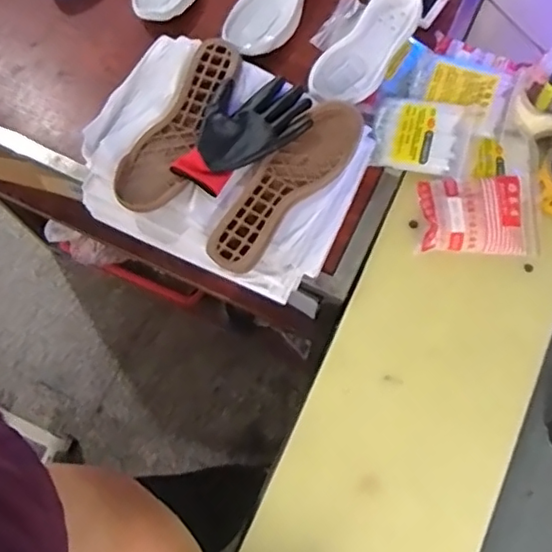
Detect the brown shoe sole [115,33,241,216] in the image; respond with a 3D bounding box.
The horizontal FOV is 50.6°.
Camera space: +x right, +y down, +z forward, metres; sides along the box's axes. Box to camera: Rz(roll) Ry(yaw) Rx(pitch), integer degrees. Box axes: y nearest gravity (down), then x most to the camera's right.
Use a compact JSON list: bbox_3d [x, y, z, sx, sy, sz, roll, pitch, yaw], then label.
[{"bbox_3d":[-0.138,-0.215,0.817,0.092,0.025,0.267,20,73,6],"label":"brown shoe sole"}]

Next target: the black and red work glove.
[{"bbox_3d":[-0.053,-0.207,0.802,0.202,0.030,0.116,-36,75,-10],"label":"black and red work glove"}]

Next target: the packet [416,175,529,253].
[{"bbox_3d":[0.278,-0.085,0.823,0.153,0.032,0.108,-1,72,0],"label":"packet"}]

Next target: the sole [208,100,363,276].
[{"bbox_3d":[0.014,-0.126,0.797,0.083,0.021,0.279,40,77,12],"label":"sole"}]

